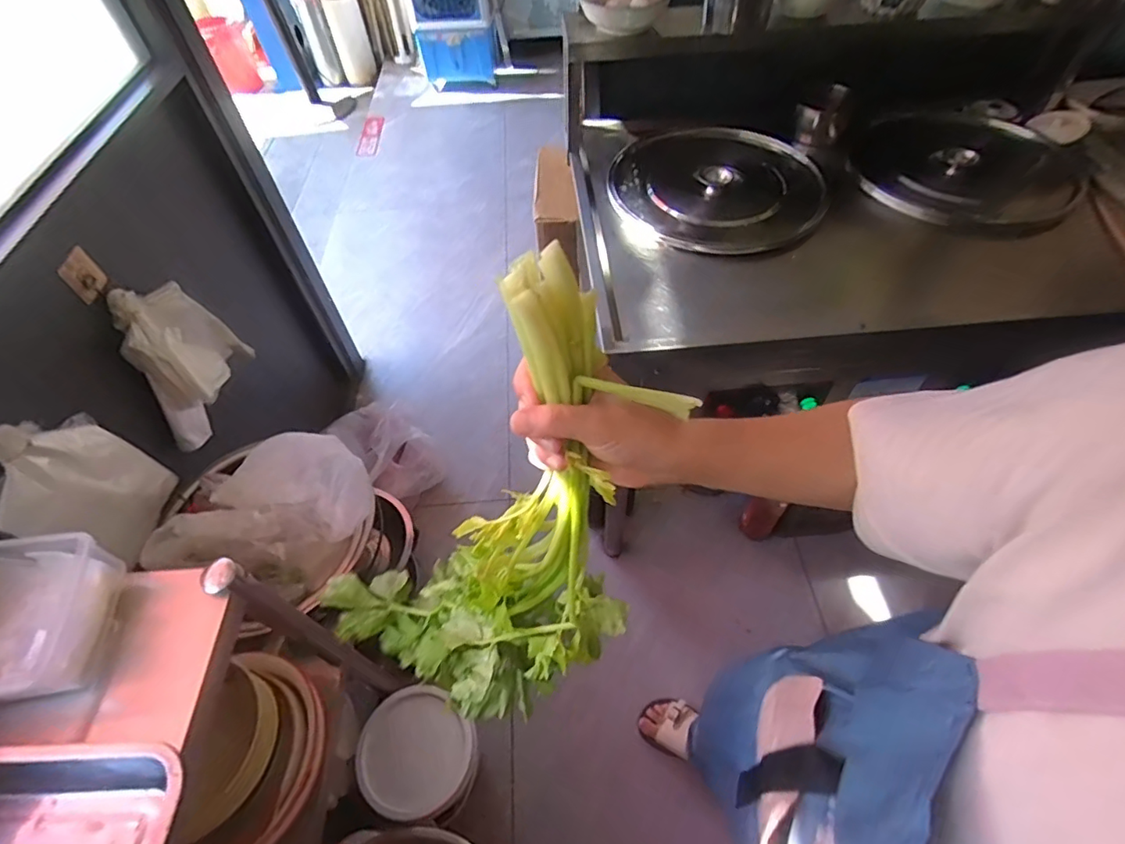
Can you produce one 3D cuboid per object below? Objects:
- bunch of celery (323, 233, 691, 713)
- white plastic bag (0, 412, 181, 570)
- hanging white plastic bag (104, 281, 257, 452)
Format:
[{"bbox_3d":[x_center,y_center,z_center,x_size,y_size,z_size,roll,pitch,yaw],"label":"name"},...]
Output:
[{"bbox_3d":[-0.048,0.093,0.429,0.158,0.443,0.176,-2,48,-33],"label":"bunch of celery"},{"bbox_3d":[-0.668,0.089,0.773,0.072,0.220,0.200,-2,54,2],"label":"white plastic bag"},{"bbox_3d":[-0.677,-0.110,0.982,0.076,0.263,0.228,4,54,6],"label":"hanging white plastic bag"}]

